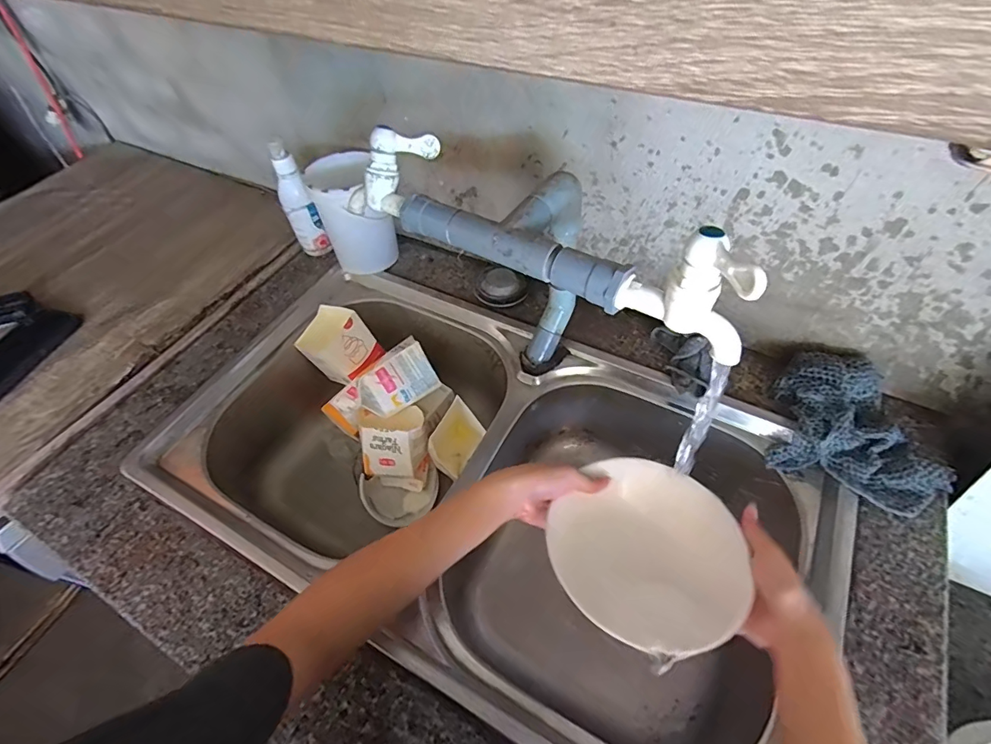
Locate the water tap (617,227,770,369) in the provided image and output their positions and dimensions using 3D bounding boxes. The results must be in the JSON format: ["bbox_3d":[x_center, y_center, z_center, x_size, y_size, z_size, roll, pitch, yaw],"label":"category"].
[{"bbox_3d":[0.134,-0.055,0.318,0.032,0.088,0.088,-37,59,-21],"label":"water tap"}]

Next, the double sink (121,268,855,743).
[{"bbox_3d":[-0.017,0.153,0.595,0.718,0.185,0.398,22,58,20],"label":"double sink"}]

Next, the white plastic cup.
[{"bbox_3d":[-0.208,-0.226,0.685,0.092,0.152,0.089,-1,53,2],"label":"white plastic cup"}]

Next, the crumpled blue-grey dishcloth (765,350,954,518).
[{"bbox_3d":[0.398,0.055,0.501,0.163,0.053,0.147,25,58,20],"label":"crumpled blue-grey dishcloth"}]

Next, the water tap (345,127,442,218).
[{"bbox_3d":[-0.111,-0.198,0.465,0.114,0.051,0.045,-44,54,19],"label":"water tap"}]

